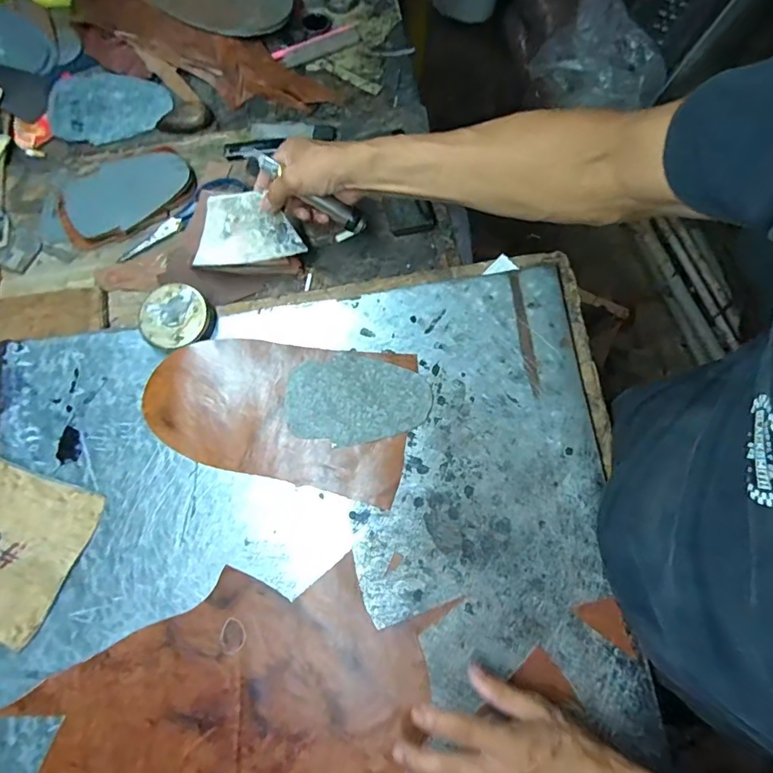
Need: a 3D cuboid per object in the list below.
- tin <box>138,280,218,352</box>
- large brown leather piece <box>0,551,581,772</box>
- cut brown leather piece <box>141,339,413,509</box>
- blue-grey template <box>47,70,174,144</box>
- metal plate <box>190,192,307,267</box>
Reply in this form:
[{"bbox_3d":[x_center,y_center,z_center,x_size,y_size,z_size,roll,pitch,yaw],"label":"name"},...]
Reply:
[{"bbox_3d":[-0.233,-0.075,0.532,0.074,0.032,0.073,0,75,0],"label":"tin"},{"bbox_3d":[-0.069,0.332,0.421,0.451,0.011,0.309,-13,74,-2],"label":"large brown leather piece"},{"bbox_3d":[-0.115,0.024,0.504,0.272,0.015,0.152,9,78,4],"label":"cut brown leather piece"},{"bbox_3d":[-0.391,-0.391,0.667,0.167,0.004,0.112,12,80,4],"label":"blue-grey template"},{"bbox_3d":[-0.159,-0.178,0.533,0.115,0.004,0.075,-13,106,-10],"label":"metal plate"}]

